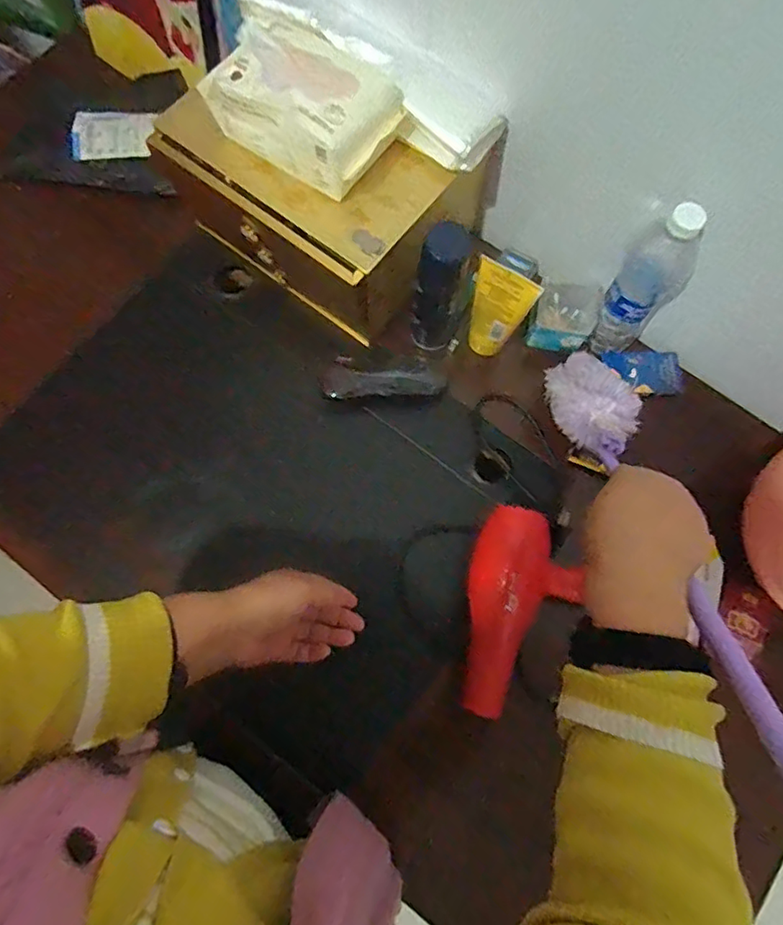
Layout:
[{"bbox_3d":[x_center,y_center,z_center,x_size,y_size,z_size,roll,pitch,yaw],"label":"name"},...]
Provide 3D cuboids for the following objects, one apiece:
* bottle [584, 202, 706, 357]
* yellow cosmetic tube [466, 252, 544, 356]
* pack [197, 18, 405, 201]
[{"bbox_3d":[0.282,-0.195,0.624,0.075,0.216,0.058,37,78,8],"label":"bottle"},{"bbox_3d":[0.122,-0.171,0.659,0.068,0.147,0.033,31,77,7],"label":"yellow cosmetic tube"},{"bbox_3d":[-0.091,-0.372,0.573,0.192,0.073,0.124,31,77,7],"label":"pack"}]

